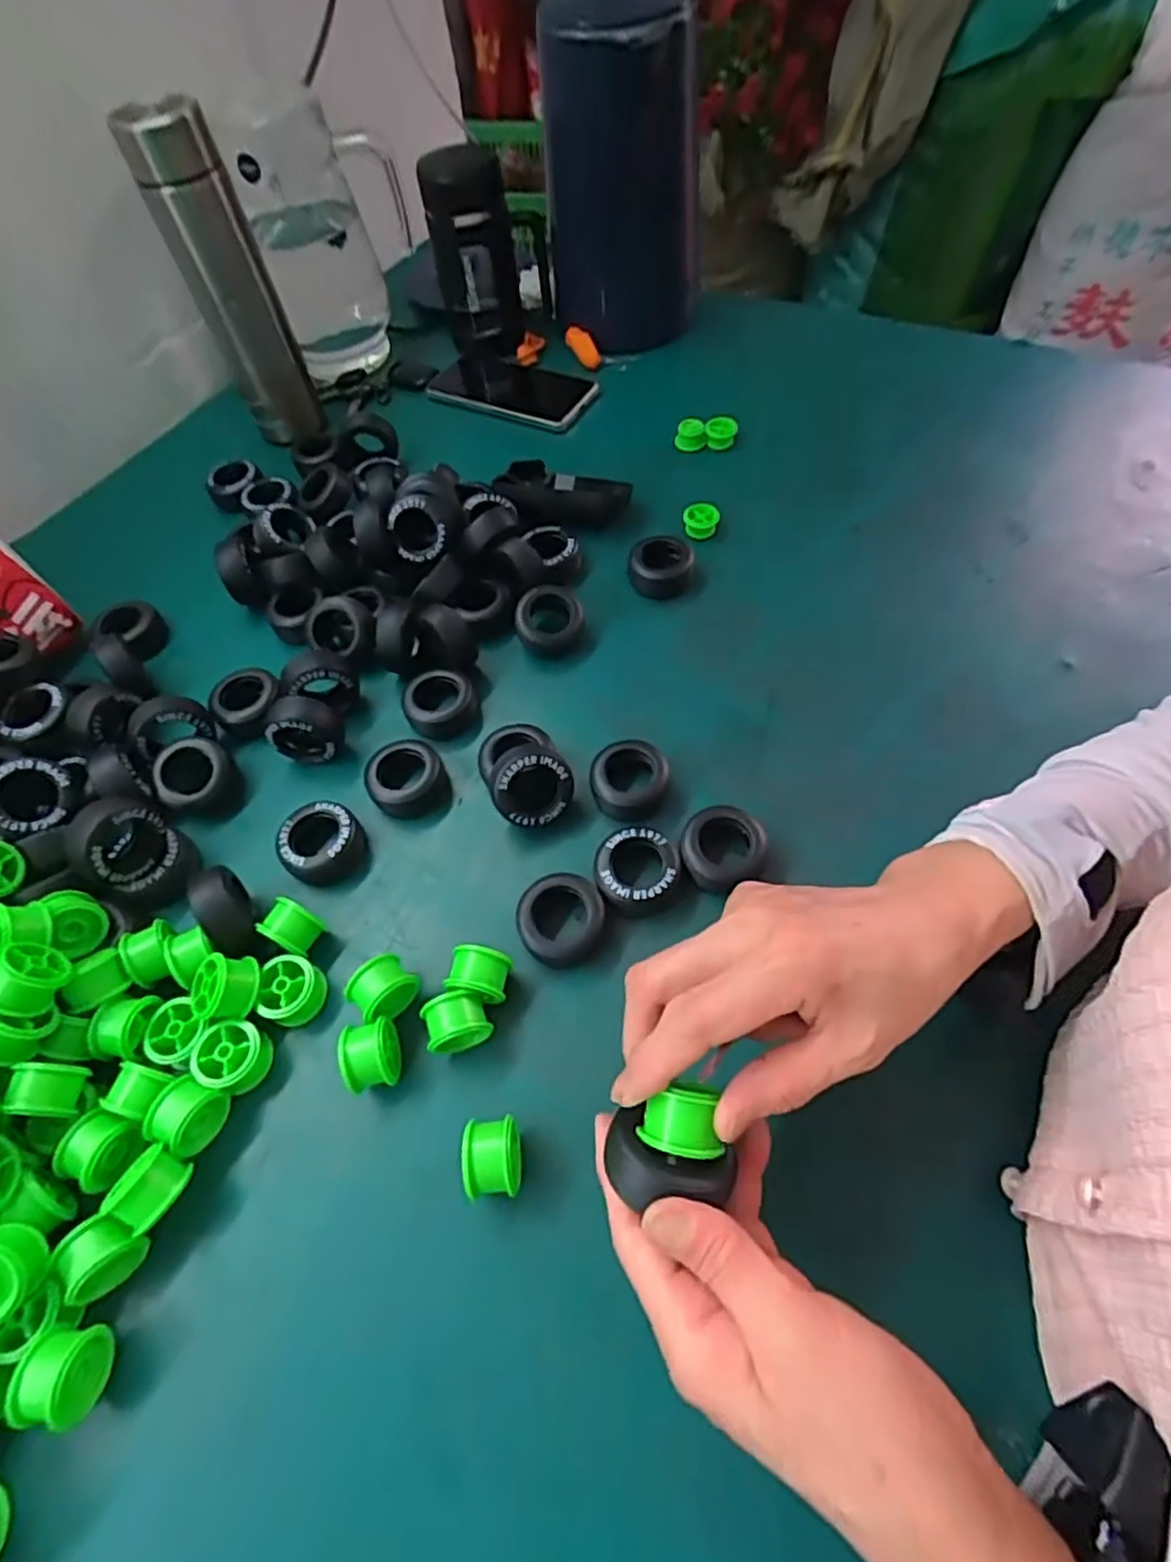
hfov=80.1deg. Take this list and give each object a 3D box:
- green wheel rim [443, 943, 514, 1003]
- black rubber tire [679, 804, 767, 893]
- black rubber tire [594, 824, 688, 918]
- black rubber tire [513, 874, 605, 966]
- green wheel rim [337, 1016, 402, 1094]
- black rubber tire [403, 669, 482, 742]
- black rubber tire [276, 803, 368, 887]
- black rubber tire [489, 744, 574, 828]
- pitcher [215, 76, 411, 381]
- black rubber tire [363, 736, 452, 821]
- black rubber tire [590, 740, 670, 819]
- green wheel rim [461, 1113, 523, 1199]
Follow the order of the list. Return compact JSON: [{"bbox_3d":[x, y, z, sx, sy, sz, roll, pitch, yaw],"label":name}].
[{"bbox_3d":[-0.056,0.106,0.375,0.030,0.036,0.025,8,60,10],"label":"green wheel rim"},{"bbox_3d":[0.081,0.042,0.414,0.046,0.031,0.052,31,67,21],"label":"black rubber tire"},{"bbox_3d":[0.031,0.053,0.406,0.051,0.027,0.048,-2,59,4],"label":"black rubber tire"},{"bbox_3d":[-0.014,0.081,0.395,0.047,0.026,0.053,4,60,8],"label":"black rubber tire"},{"bbox_3d":[-0.109,0.143,0.360,0.027,0.028,0.033,-15,59,-4],"label":"green wheel rim"},{"bbox_3d":[-0.100,-0.053,0.483,0.049,0.020,0.045,-18,59,-5],"label":"black rubber tire"},{"bbox_3d":[-0.164,0.038,0.432,0.044,0.024,0.044,-1,59,2],"label":"black rubber tire"},{"bbox_3d":[-0.033,0.003,0.427,0.048,0.045,0.024,-6,18,-13],"label":"black rubber tire"},{"bbox_3d":[-0.243,-0.508,0.655,0.136,0.188,0.111,-29,61,-12],"label":"pitcher"},{"bbox_3d":[-0.116,-0.001,0.453,0.049,0.020,0.048,-23,60,-9],"label":"black rubber tire"},{"bbox_3d":[0.027,0.001,0.444,0.045,0.029,0.048,-2,59,4],"label":"black rubber tire"},{"bbox_3d":[-0.043,0.179,0.331,0.027,0.029,0.032,-8,59,1],"label":"green wheel rim"}]

